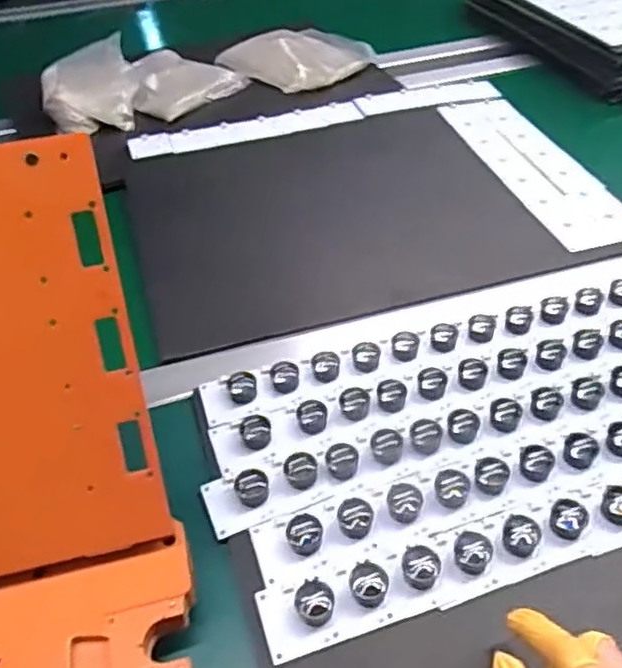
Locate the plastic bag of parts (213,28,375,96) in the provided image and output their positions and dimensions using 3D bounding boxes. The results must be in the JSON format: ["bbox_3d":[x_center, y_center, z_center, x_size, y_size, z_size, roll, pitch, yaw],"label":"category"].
[{"bbox_3d":[-0.022,-0.395,0.954,0.182,0.025,0.163,32,53,29],"label":"plastic bag of parts"}]

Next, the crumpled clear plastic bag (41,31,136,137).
[{"bbox_3d":[-0.287,-0.318,0.872,0.115,0.048,0.157,-12,45,-10],"label":"crumpled clear plastic bag"}]

